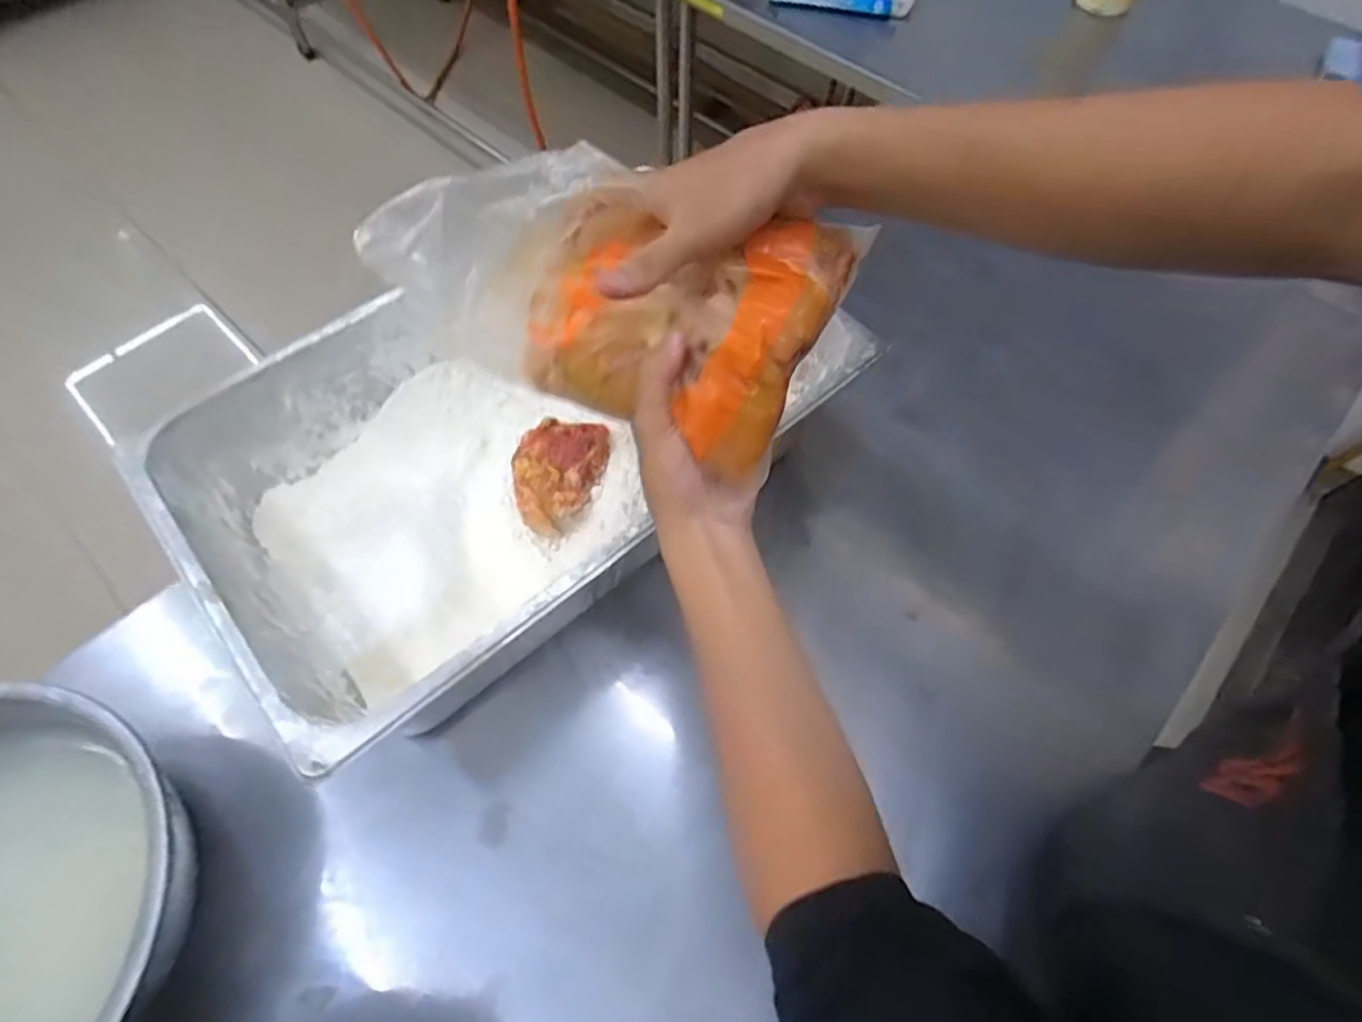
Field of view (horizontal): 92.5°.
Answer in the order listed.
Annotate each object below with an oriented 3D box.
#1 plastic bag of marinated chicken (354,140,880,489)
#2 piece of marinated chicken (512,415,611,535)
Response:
[{"bbox_3d":[-0.051,-0.135,0.387,0.274,0.075,0.157,20,86,14],"label":"plastic bag of marinated chicken"},{"bbox_3d":[-0.112,-0.035,0.583,0.069,0.043,0.103,26,64,12],"label":"piece of marinated chicken"}]

